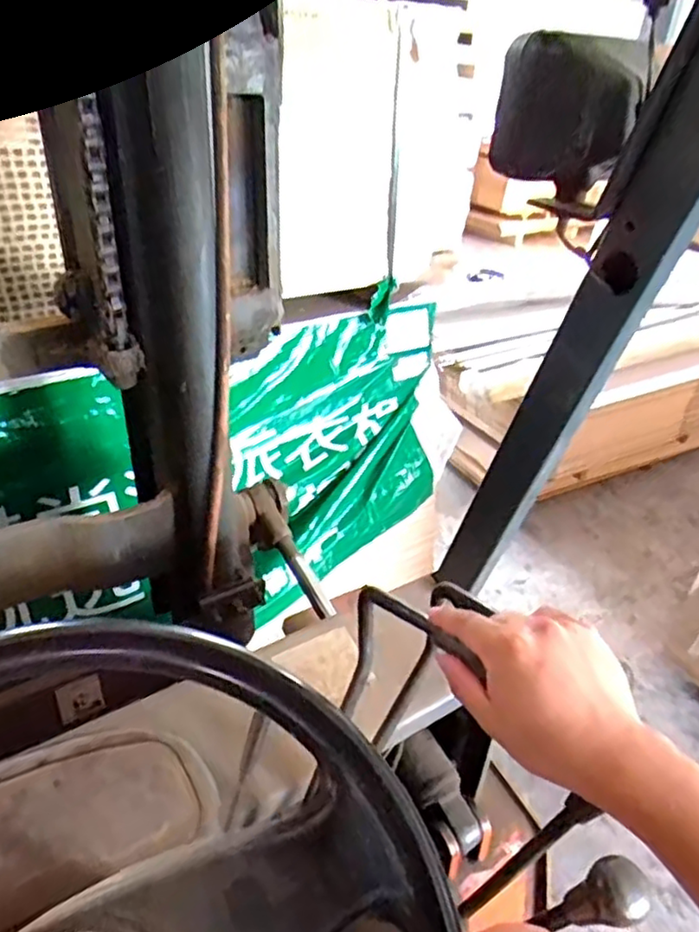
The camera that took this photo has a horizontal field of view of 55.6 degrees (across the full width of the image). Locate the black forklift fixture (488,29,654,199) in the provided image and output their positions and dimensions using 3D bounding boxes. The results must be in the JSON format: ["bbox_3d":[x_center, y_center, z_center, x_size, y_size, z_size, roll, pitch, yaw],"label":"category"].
[{"bbox_3d":[0.168,-0.276,0.520,0.106,0.101,0.048,12,33,11],"label":"black forklift fixture"}]

